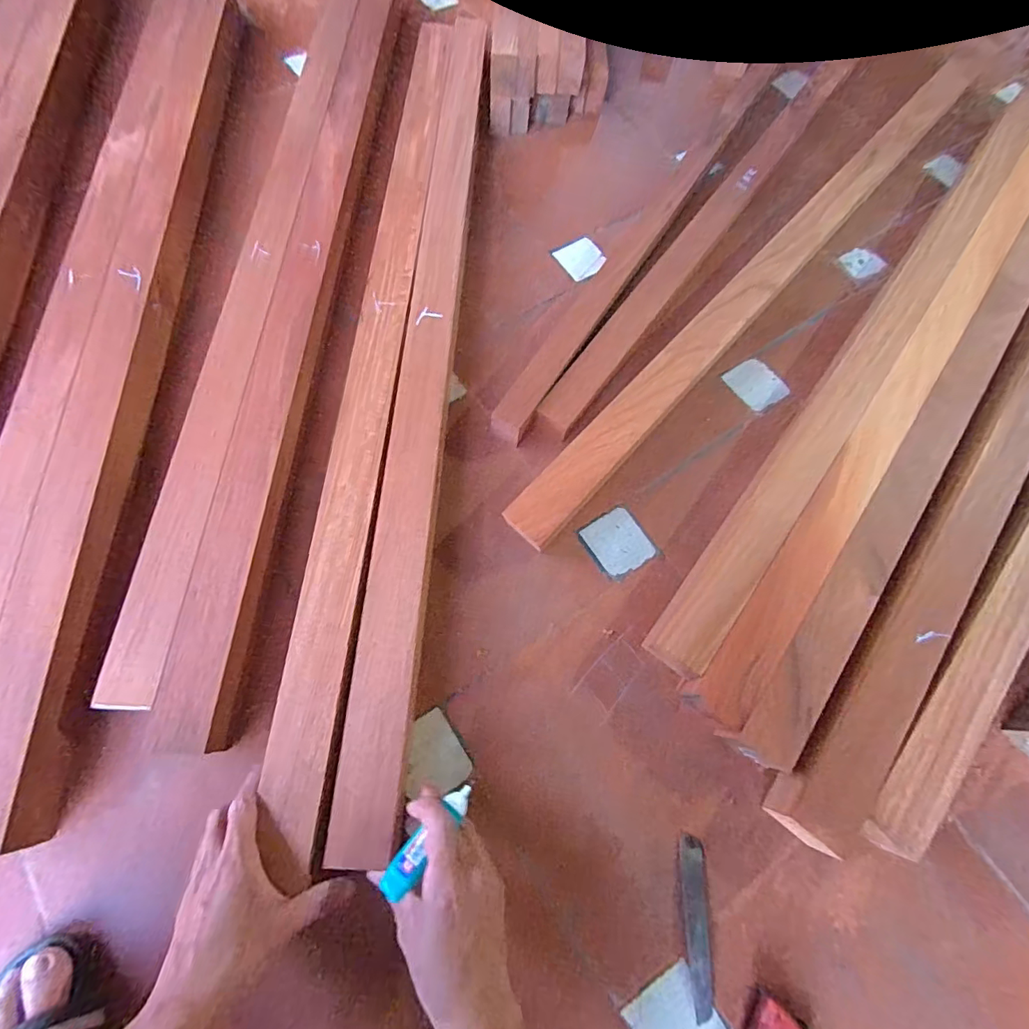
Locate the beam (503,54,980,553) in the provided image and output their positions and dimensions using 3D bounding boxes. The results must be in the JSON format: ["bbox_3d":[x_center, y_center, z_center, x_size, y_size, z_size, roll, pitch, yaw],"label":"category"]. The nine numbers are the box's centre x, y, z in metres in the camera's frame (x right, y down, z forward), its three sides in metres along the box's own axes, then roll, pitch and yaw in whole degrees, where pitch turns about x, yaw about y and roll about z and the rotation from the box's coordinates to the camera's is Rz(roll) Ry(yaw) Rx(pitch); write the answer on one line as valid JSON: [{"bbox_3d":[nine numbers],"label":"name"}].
[{"bbox_3d":[0.357,-0.332,0.692,0.066,0.059,1.048,41,73,11],"label":"beam"}]

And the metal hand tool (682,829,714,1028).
[{"bbox_3d":[0.169,0.377,0.451,0.022,0.004,0.138,3,70,-1],"label":"metal hand tool"}]

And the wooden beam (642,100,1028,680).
[{"bbox_3d":[0.500,-0.242,0.672,0.071,0.058,1.103,37,73,10],"label":"wooden beam"}]

